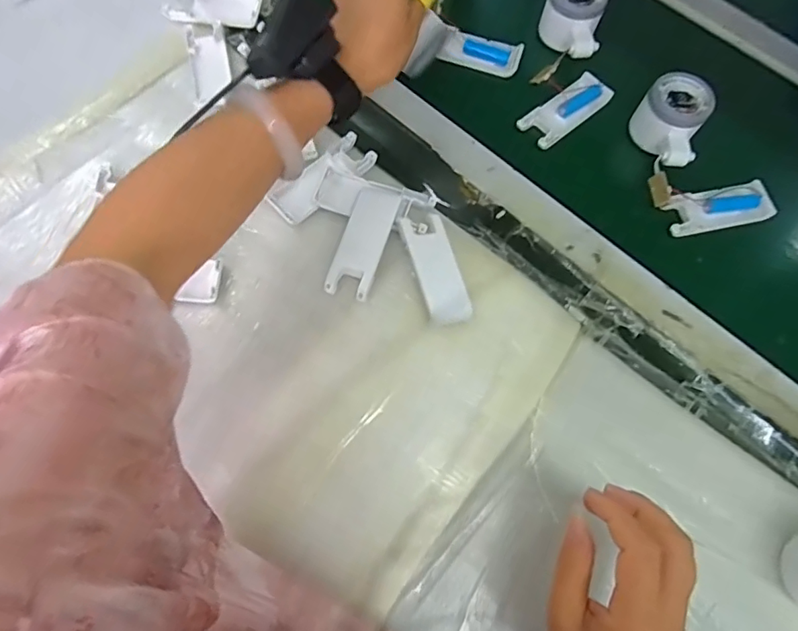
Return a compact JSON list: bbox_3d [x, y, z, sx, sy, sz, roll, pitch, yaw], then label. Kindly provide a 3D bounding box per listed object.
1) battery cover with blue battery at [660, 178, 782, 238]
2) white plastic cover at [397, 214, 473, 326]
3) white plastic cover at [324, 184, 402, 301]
[{"bbox_3d":[0.304,-0.102,0.482,0.105,0.013,0.039,-13,72,-6],"label":"battery cover with blue battery"},{"bbox_3d":[0.031,-0.041,0.431,0.037,0.010,0.099,-15,72,-7],"label":"white plastic cover"},{"bbox_3d":[-0.030,-0.066,0.444,0.039,0.012,0.104,18,71,5],"label":"white plastic cover"}]

